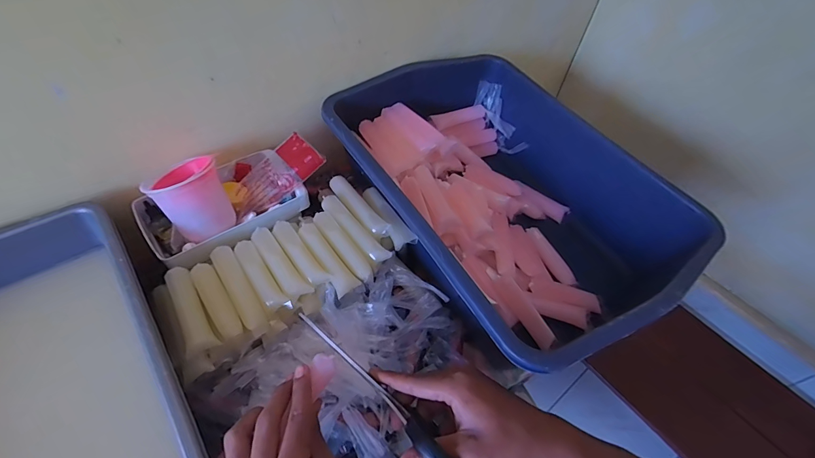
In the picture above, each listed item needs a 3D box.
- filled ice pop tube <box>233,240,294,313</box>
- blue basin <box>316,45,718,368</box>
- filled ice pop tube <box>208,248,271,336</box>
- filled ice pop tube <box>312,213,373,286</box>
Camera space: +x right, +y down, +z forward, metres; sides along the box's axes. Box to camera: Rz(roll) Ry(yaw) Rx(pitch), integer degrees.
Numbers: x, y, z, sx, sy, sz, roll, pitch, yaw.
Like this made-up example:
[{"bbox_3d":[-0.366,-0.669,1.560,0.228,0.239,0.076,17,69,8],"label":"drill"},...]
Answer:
[{"bbox_3d":[-0.175,0.058,0.446,0.026,0.019,0.106,-31,61,-25],"label":"filled ice pop tube"},{"bbox_3d":[0.120,-0.062,0.579,0.353,0.162,0.529,-25,58,-22],"label":"blue basin"},{"bbox_3d":[-0.195,0.071,0.434,0.026,0.021,0.124,-29,60,-24],"label":"filled ice pop tube"},{"bbox_3d":[-0.085,0.023,0.486,0.024,0.021,0.115,-33,61,-26],"label":"filled ice pop tube"}]

